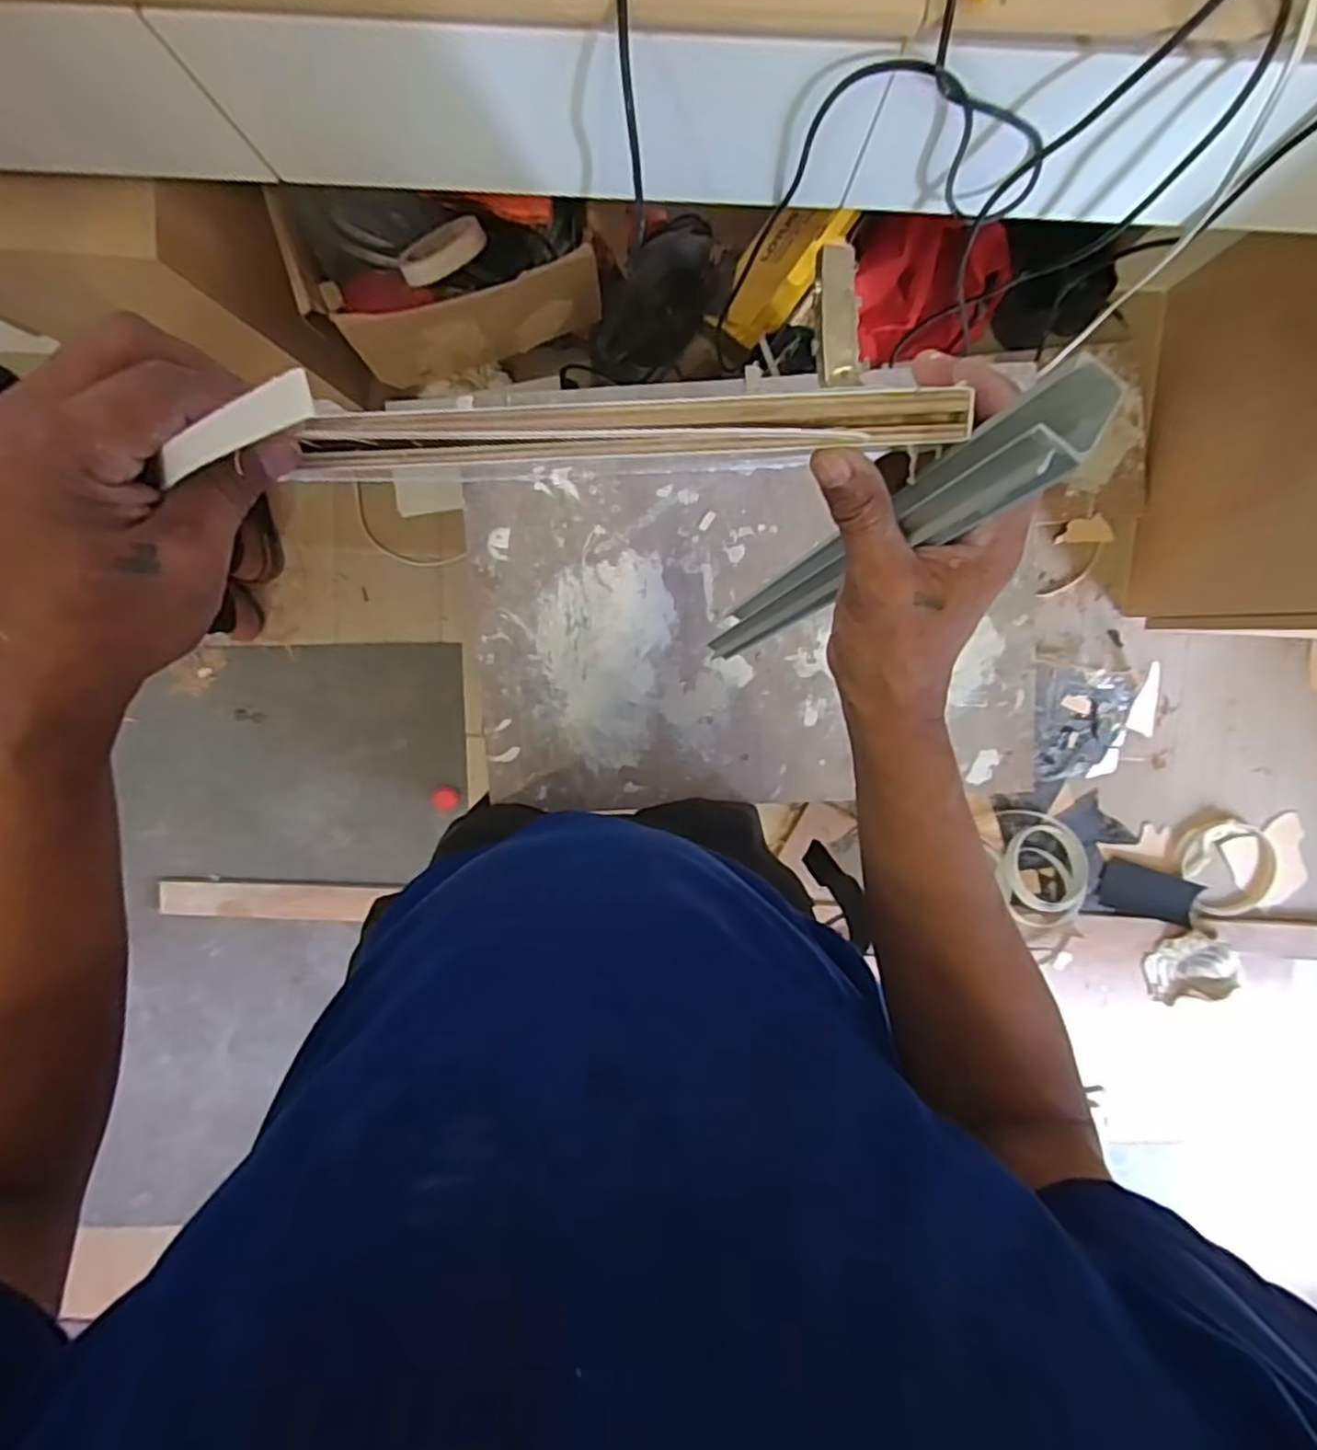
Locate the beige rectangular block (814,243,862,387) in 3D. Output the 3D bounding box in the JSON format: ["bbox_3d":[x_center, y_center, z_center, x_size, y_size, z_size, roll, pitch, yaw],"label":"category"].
[{"bbox_3d":[0.084,-0.193,0.342,0.020,0.005,0.060,-3,108,16],"label":"beige rectangular block"}]

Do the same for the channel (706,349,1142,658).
[{"bbox_3d":[0.096,-0.085,0.392,0.038,0.330,0.031,-33,93,-15],"label":"channel"}]

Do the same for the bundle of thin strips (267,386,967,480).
[{"bbox_3d":[-0.009,-0.117,0.289,0.257,0.018,0.025,-3,94,1],"label":"bundle of thin strips"}]

